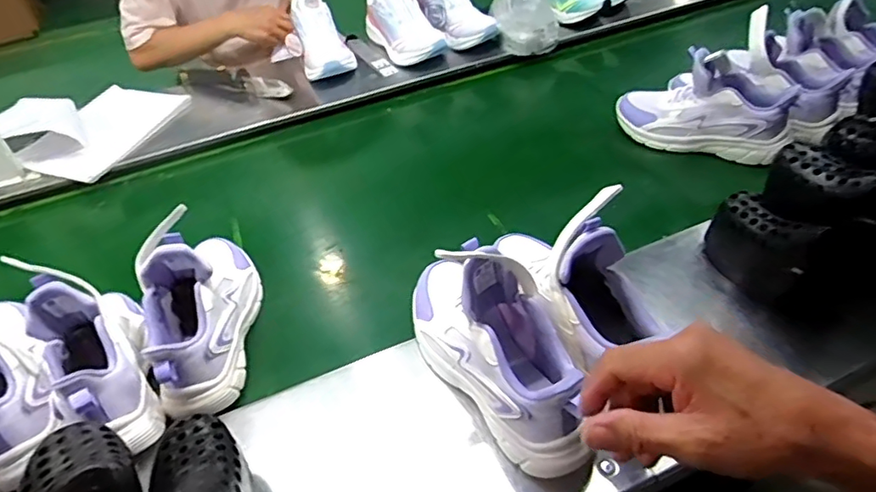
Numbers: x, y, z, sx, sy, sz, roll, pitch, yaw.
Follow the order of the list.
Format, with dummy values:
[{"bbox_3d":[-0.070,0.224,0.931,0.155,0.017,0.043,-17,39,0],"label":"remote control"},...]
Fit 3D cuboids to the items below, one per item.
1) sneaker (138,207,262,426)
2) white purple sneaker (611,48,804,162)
[{"bbox_3d":[-0.267,0.052,0.628,0.106,0.141,0.232,-17,43,-10],"label":"sneaker"},{"bbox_3d":[0.385,-0.204,0.819,0.239,0.125,0.096,20,49,27],"label":"white purple sneaker"}]

